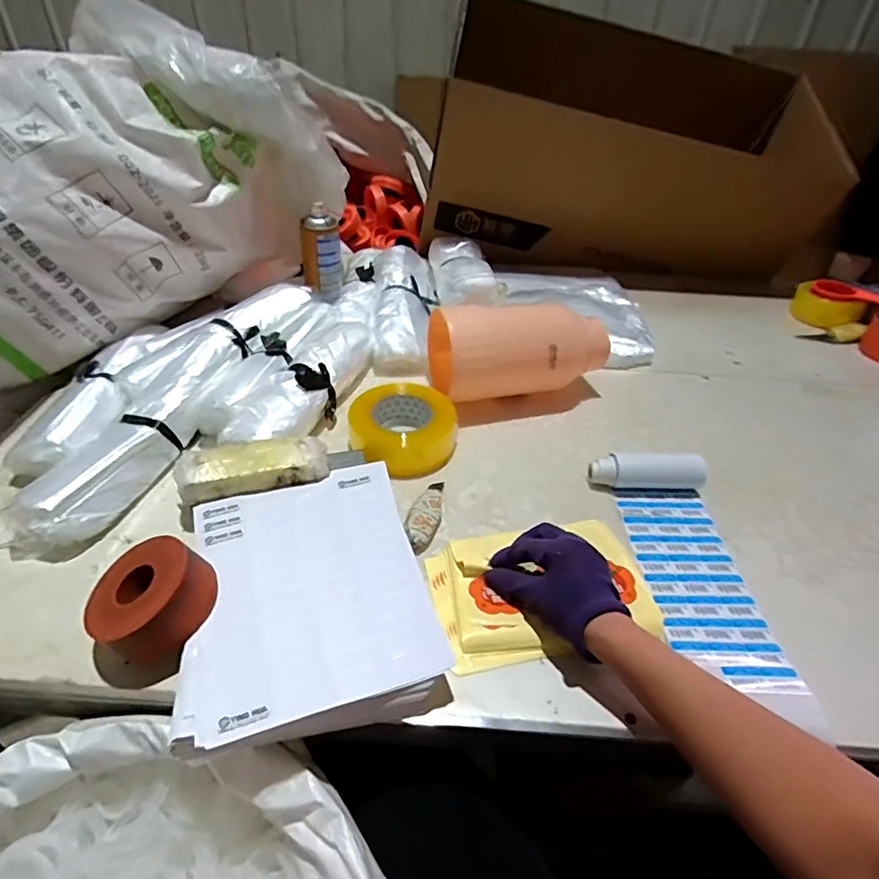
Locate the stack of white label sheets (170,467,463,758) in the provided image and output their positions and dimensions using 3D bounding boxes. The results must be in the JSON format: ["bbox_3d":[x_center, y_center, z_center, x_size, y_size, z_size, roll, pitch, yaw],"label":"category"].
[{"bbox_3d":[-0.125,0.142,0.536,0.214,0.027,0.269,-8,41,-14],"label":"stack of white label sheets"}]

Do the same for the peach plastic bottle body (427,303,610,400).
[{"bbox_3d":[0.113,-0.137,0.811,0.258,0.138,0.117,-4,40,-9],"label":"peach plastic bottle body"}]

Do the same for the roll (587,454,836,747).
[{"bbox_3d":[0.275,0.128,0.593,0.131,0.046,0.305,-4,40,-9],"label":"roll"}]

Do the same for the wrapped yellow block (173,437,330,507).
[{"bbox_3d":[-0.208,0.028,0.626,0.158,0.032,0.060,-9,41,-15],"label":"wrapped yellow block"}]

